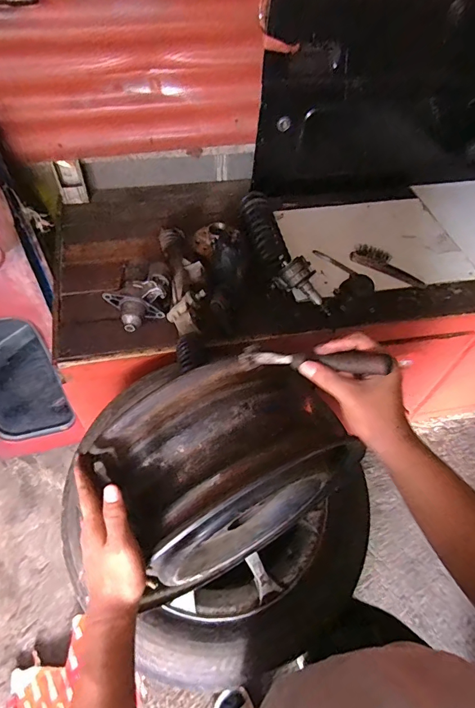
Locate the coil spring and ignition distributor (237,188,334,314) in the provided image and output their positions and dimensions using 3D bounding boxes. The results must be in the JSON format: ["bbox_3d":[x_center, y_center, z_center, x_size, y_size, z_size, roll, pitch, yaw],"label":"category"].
[{"bbox_3d":[0.099,-0.274,1.050,0.096,0.114,0.410,-19,57,-18],"label":"coil spring and ignition distributor"}]

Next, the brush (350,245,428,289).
[{"bbox_3d":[0.401,-0.235,1.082,0.208,0.047,0.045,25,55,14],"label":"brush"}]

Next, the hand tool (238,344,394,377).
[{"bbox_3d":[0.075,0.006,0.434,0.170,0.020,0.020,2,45,39],"label":"hand tool"}]

